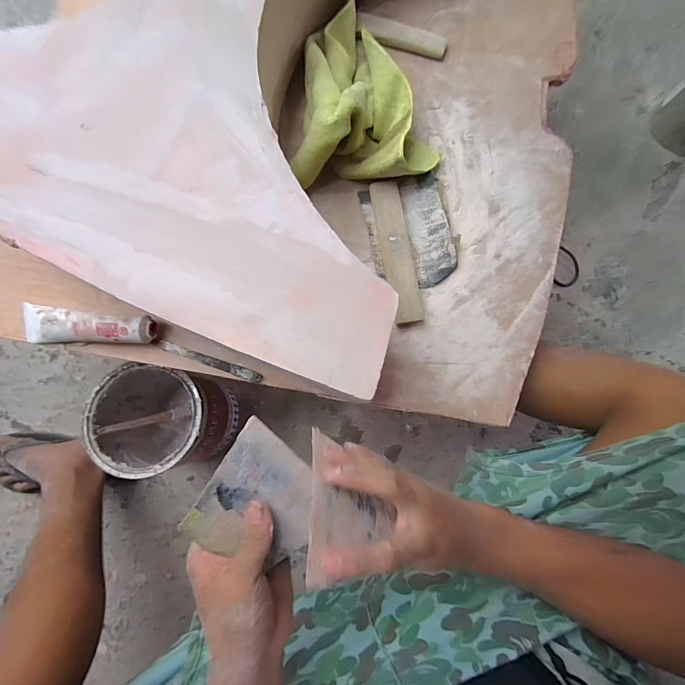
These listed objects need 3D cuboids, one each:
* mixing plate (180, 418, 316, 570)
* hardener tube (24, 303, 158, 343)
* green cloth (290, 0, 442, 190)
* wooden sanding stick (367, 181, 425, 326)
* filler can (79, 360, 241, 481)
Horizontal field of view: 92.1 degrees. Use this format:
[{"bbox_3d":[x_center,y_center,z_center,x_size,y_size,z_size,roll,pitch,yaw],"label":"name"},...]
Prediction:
[{"bbox_3d":[-0.062,0.127,0.267,0.090,0.008,0.099,34,89,-9],"label":"mixing plate"},{"bbox_3d":[-0.318,-0.020,0.411,0.166,0.026,0.043,4,80,-1],"label":"hardener tube"},{"bbox_3d":[0.036,-0.353,0.447,0.193,0.090,0.274,0,80,-1],"label":"green cloth"},{"bbox_3d":[0.072,-0.123,0.446,0.040,0.019,0.198,-8,80,-3],"label":"wooden sanding stick"},{"bbox_3d":[-0.295,0.129,0.565,0.177,0.204,0.148,9,80,0],"label":"filler can"}]

